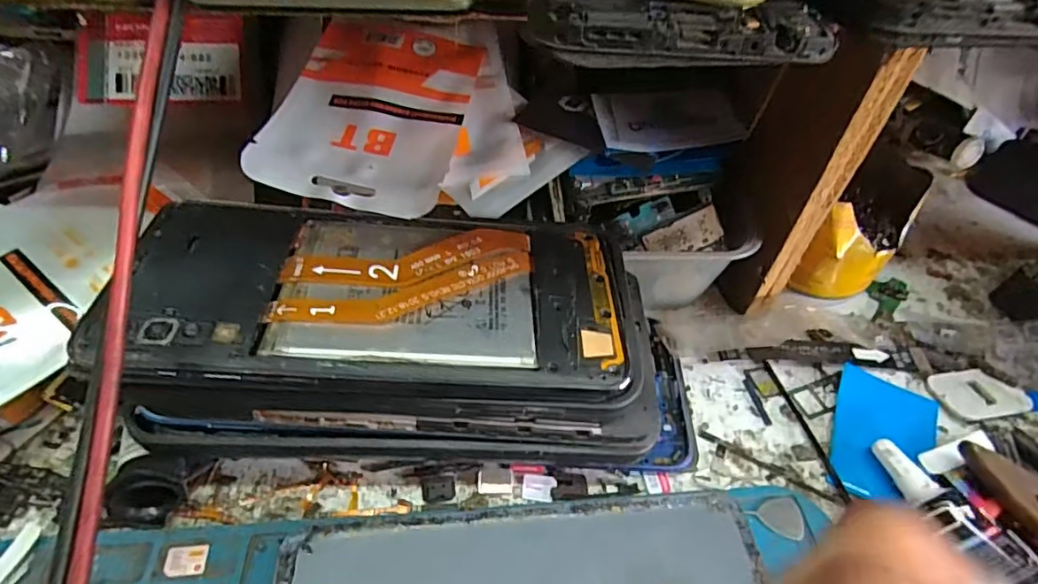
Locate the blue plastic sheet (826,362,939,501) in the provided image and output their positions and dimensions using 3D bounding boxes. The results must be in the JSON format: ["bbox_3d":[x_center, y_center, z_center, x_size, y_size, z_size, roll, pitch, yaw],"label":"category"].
[{"bbox_3d":[0.149,0.059,0.220,0.039,0.004,0.060,22,51,15],"label":"blue plastic sheet"}]

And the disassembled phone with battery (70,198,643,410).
[{"bbox_3d":[-0.041,0.001,0.177,0.156,0.011,0.073,4,46,-7],"label":"disassembled phone with battery"}]

